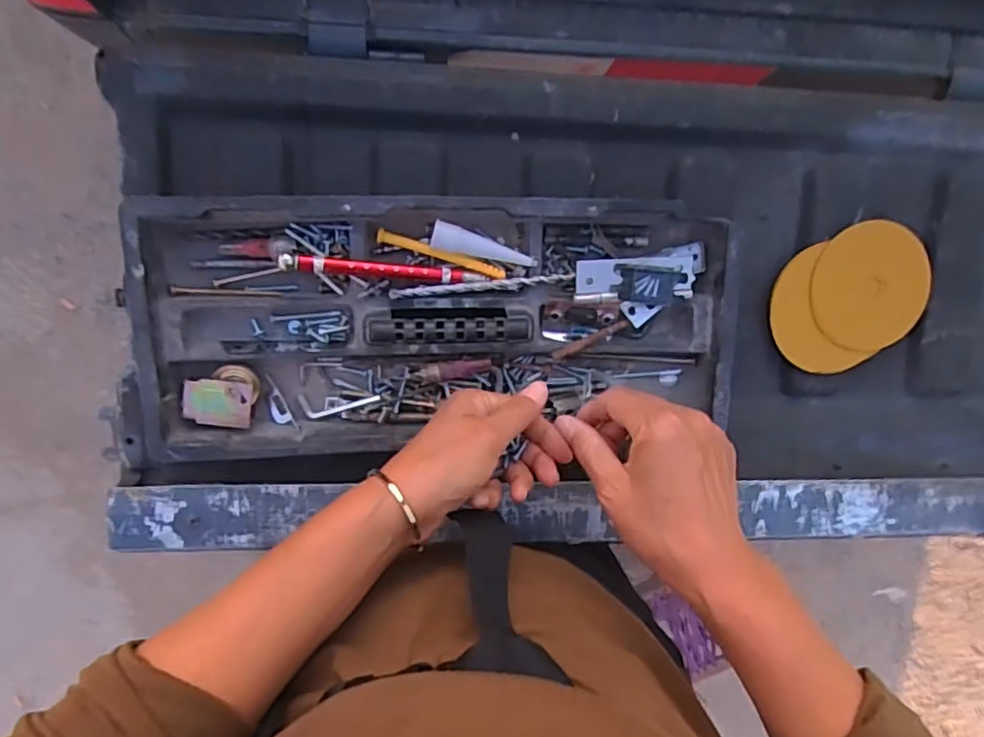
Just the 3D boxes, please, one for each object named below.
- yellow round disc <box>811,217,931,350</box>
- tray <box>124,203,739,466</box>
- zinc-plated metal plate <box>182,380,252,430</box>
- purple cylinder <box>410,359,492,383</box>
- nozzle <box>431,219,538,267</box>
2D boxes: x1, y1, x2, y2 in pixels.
[{"bbox_3d":[0.313,-0.067,0.518,0.106,0.010,0.099,0,96,-5],"label":"yellow round disc"},{"bbox_3d":[-0.041,-0.026,0.462,0.432,0.043,0.192,-2,96,-5],"label":"tray"},{"bbox_3d":[-0.201,0.026,0.462,0.046,0.008,0.035,6,95,-6],"label":"zinc-plated metal plate"},{"bbox_3d":[-0.031,0.001,0.477,0.061,0.010,0.014,-11,96,-4],"label":"purple cylinder"},{"bbox_3d":[-0.005,-0.090,0.461,0.076,0.026,0.019,10,95,-6],"label":"nozzle"}]

